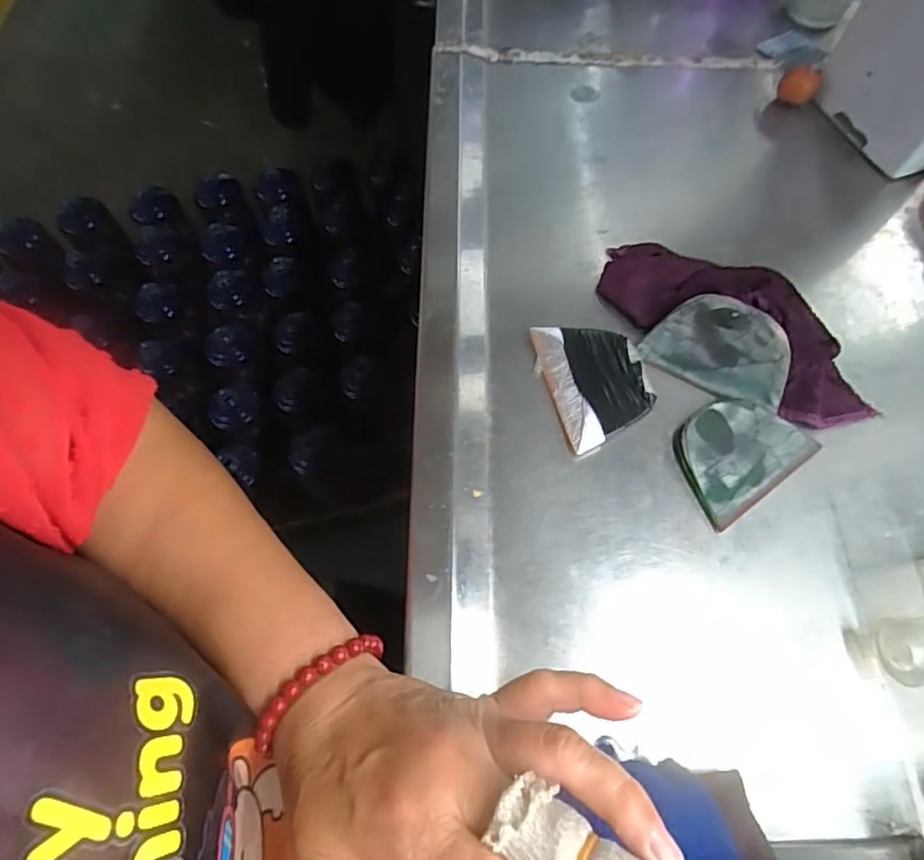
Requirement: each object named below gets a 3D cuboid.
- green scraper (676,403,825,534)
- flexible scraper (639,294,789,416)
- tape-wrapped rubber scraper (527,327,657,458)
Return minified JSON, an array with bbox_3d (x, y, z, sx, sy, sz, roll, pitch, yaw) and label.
[{"bbox_3d":[0.159,0.010,0.350,0.082,0.008,0.058,-33,69,-14],"label":"green scraper"},{"bbox_3d":[0.158,-0.052,0.367,0.083,0.005,0.055,27,99,16],"label":"flexible scraper"},{"bbox_3d":[0.080,-0.033,0.370,0.060,0.009,0.081,-19,66,-8],"label":"tape-wrapped rubber scraper"}]

